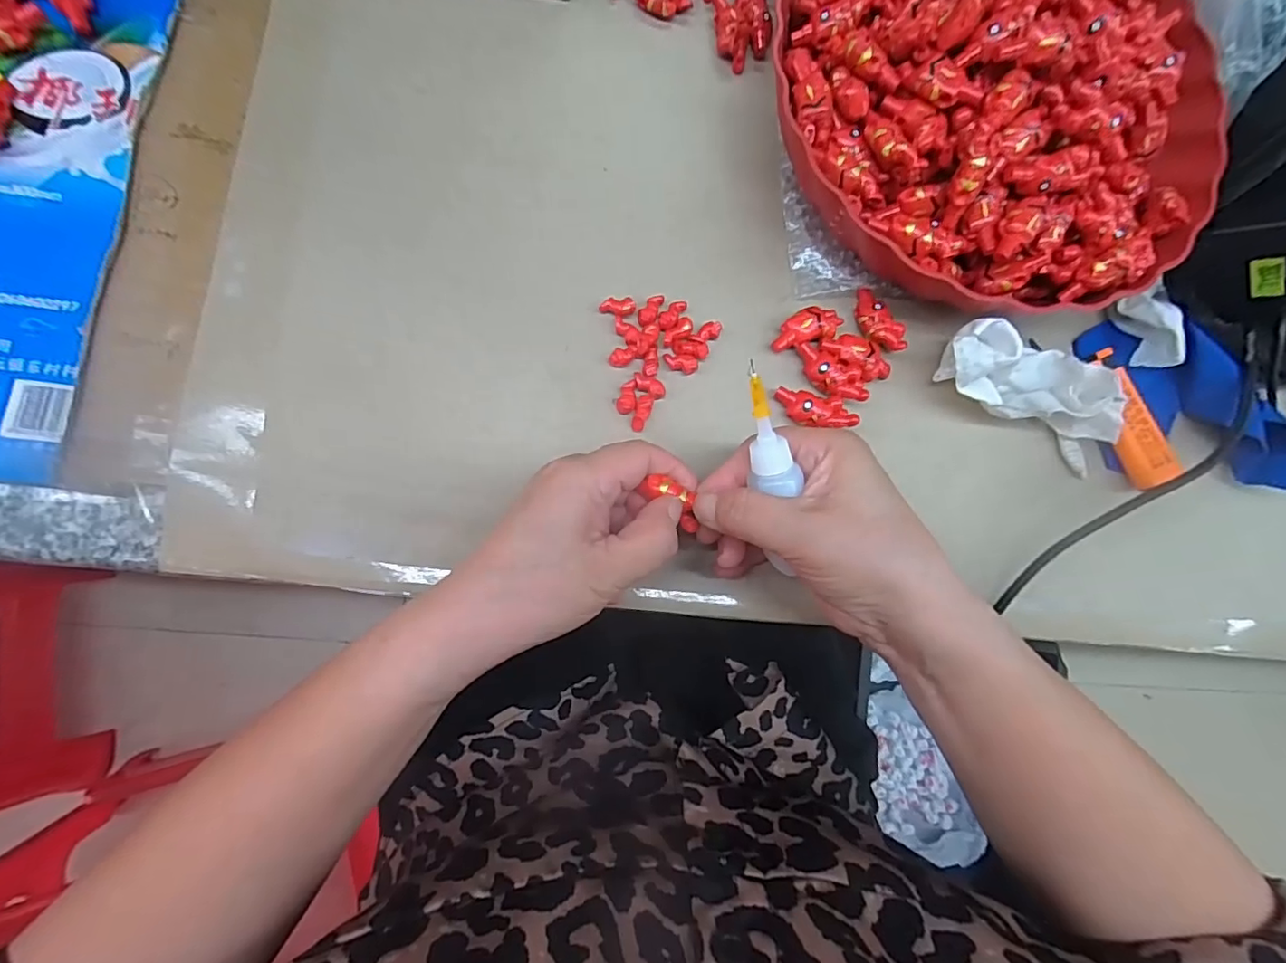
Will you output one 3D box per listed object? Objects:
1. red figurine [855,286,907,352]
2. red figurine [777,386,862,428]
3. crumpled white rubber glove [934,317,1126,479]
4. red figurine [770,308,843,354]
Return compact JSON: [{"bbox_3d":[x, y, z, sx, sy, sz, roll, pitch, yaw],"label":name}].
[{"bbox_3d":[0.128,-0.089,0.300,0.019,0.014,0.039,-20,88,-9],"label":"red figurine"},{"bbox_3d":[0.090,-0.038,0.285,0.042,0.008,0.018,18,83,10],"label":"red figurine"},{"bbox_3d":[0.211,-0.054,0.296,0.111,0.038,0.053,25,79,-4],"label":"crumpled white rubber glove"},{"bbox_3d":[0.087,-0.082,0.294,0.038,0.011,0.018,-14,87,-8],"label":"red figurine"}]

